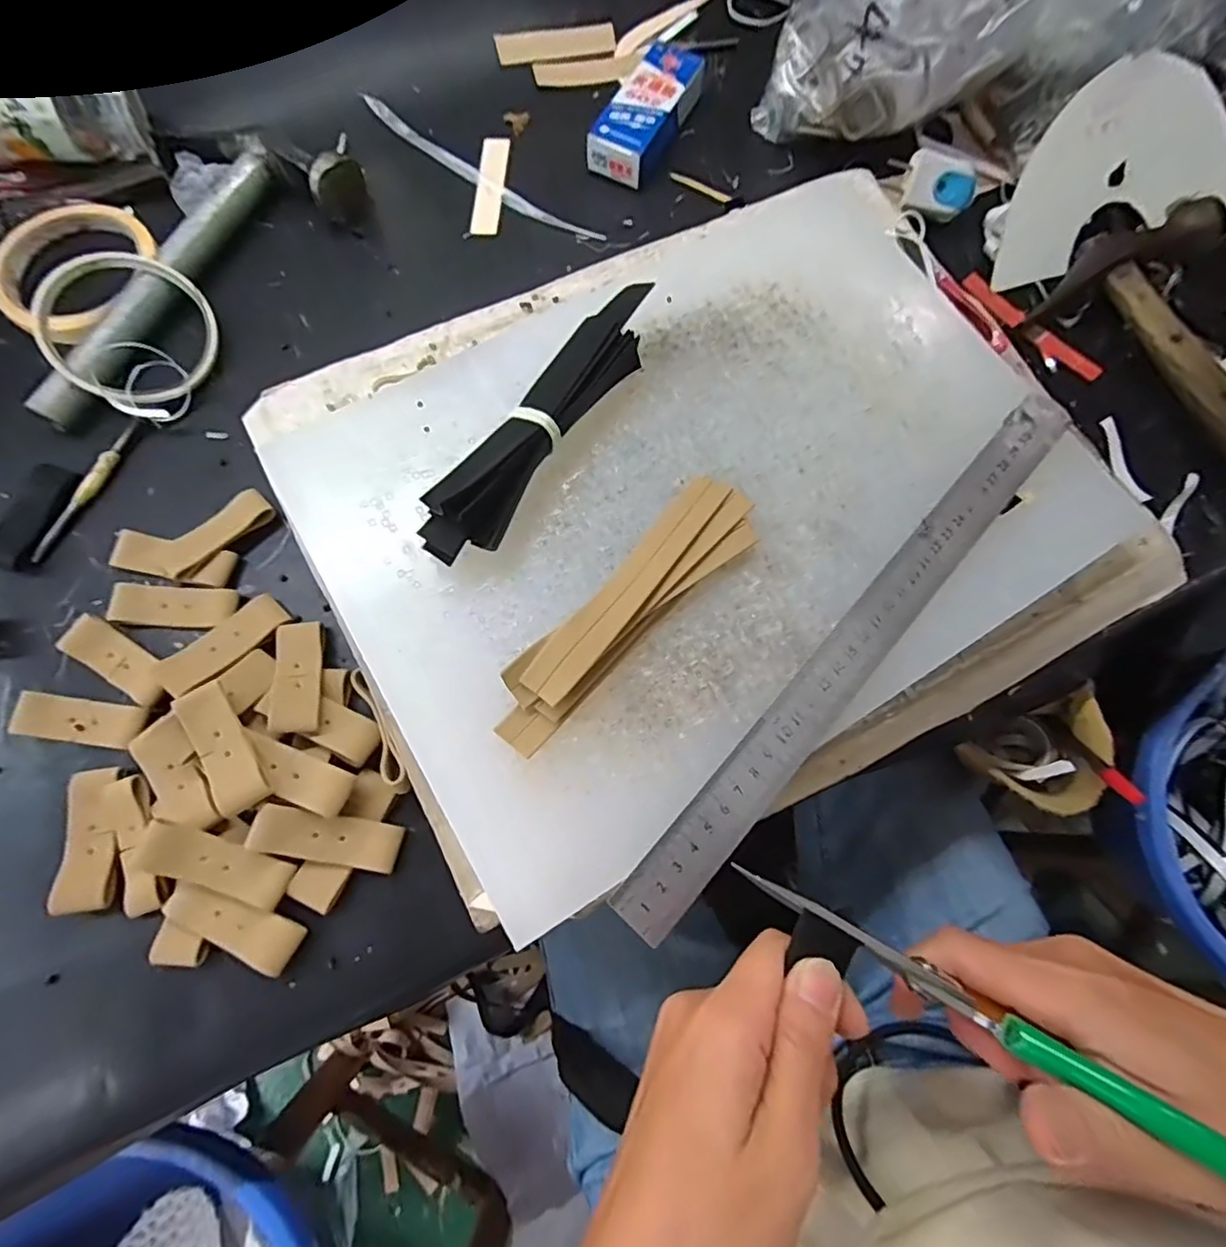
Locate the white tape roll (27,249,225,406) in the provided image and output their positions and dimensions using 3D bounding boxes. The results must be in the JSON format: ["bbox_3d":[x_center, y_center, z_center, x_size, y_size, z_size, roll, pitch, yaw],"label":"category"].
[{"bbox_3d":[-0.275,-0.166,0.331,0.090,0.012,0.089,3,79,-18],"label":"white tape roll"}]

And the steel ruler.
[{"bbox_3d":[0.115,0.005,0.269,0.027,0.005,0.316,41,77,10],"label":"steel ruler"}]

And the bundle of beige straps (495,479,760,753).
[{"bbox_3d":[0.007,-0.007,0.261,0.034,0.018,0.150,42,77,10],"label":"bundle of beige straps"}]

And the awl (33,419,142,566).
[{"bbox_3d":[-0.288,-0.074,0.323,0.009,0.008,0.089,24,74,5],"label":"awl"}]

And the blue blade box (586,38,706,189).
[{"bbox_3d":[0.024,-0.351,0.406,0.042,0.025,0.106,25,75,5],"label":"blue blade box"}]

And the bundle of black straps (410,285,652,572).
[{"bbox_3d":[-0.031,-0.095,0.278,0.031,0.031,0.161,34,76,8],"label":"bundle of black straps"}]

